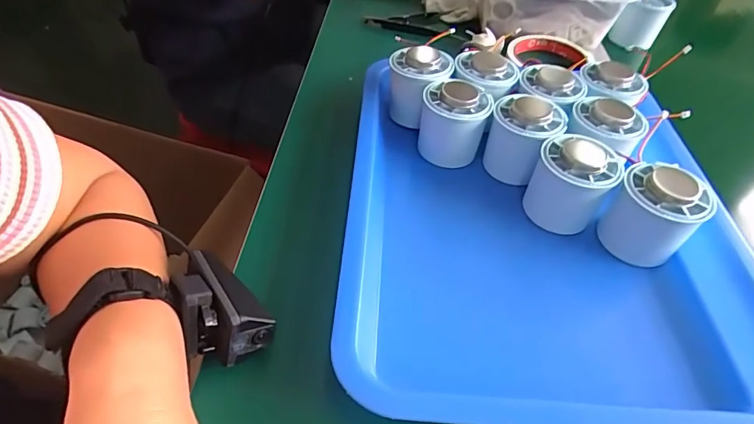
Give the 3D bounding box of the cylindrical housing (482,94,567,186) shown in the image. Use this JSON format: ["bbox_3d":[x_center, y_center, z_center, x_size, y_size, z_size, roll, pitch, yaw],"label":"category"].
[{"bbox_3d":[0.115,-0.058,0.355,0.050,0.059,0.055,3,48,-3],"label":"cylindrical housing"}]

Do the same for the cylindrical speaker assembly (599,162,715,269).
[{"bbox_3d":[0.183,0.005,0.299,0.053,0.057,0.055,3,48,-3],"label":"cylindrical speaker assembly"}]

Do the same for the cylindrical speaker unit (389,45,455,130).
[{"bbox_3d":[0.038,-0.107,0.395,0.043,0.069,0.051,-24,54,-25],"label":"cylindrical speaker unit"}]

